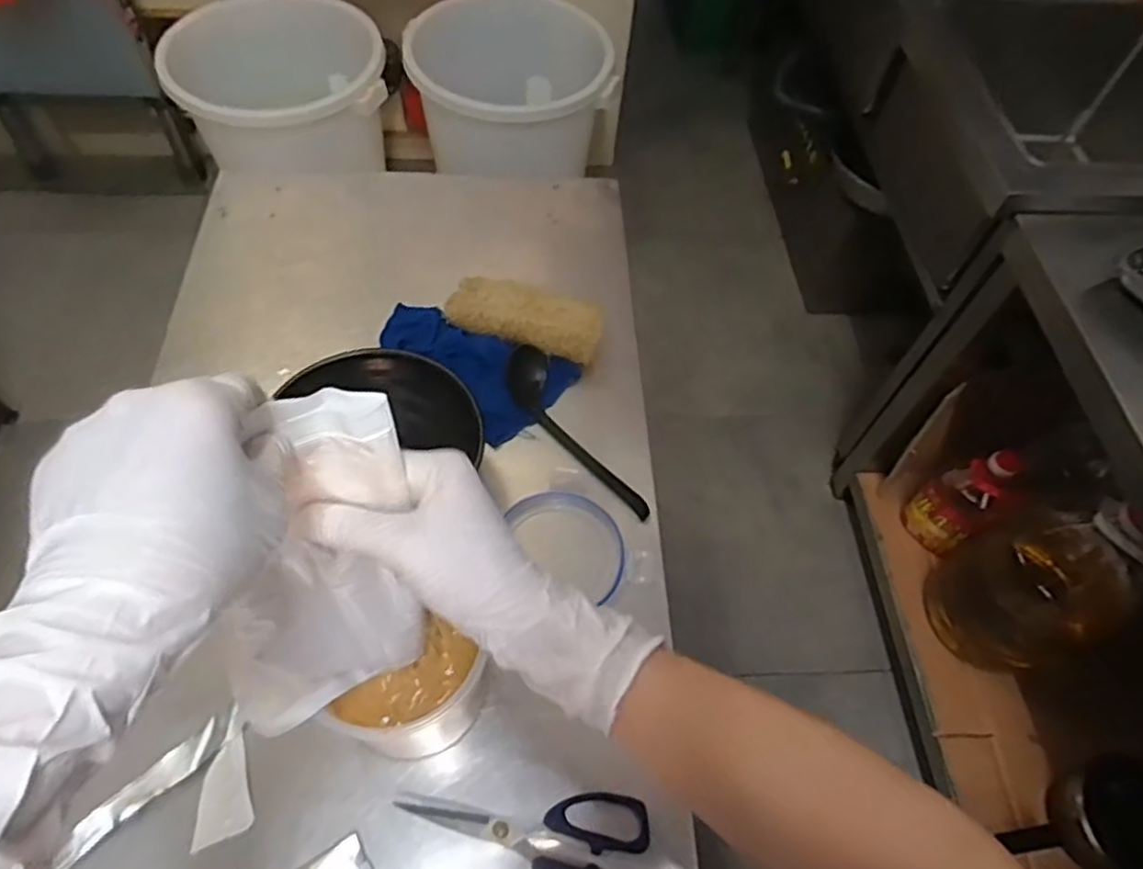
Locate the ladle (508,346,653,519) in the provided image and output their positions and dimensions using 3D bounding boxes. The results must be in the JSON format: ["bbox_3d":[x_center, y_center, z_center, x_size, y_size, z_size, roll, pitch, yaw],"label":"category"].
[{"bbox_3d":[0.000,0.001,0.682,0.049,0.042,0.198,-27,64,-19],"label":"ladle"}]

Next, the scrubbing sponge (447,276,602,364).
[{"bbox_3d":[-0.048,-0.119,0.741,0.159,0.051,0.062,18,59,6],"label":"scrubbing sponge"}]

